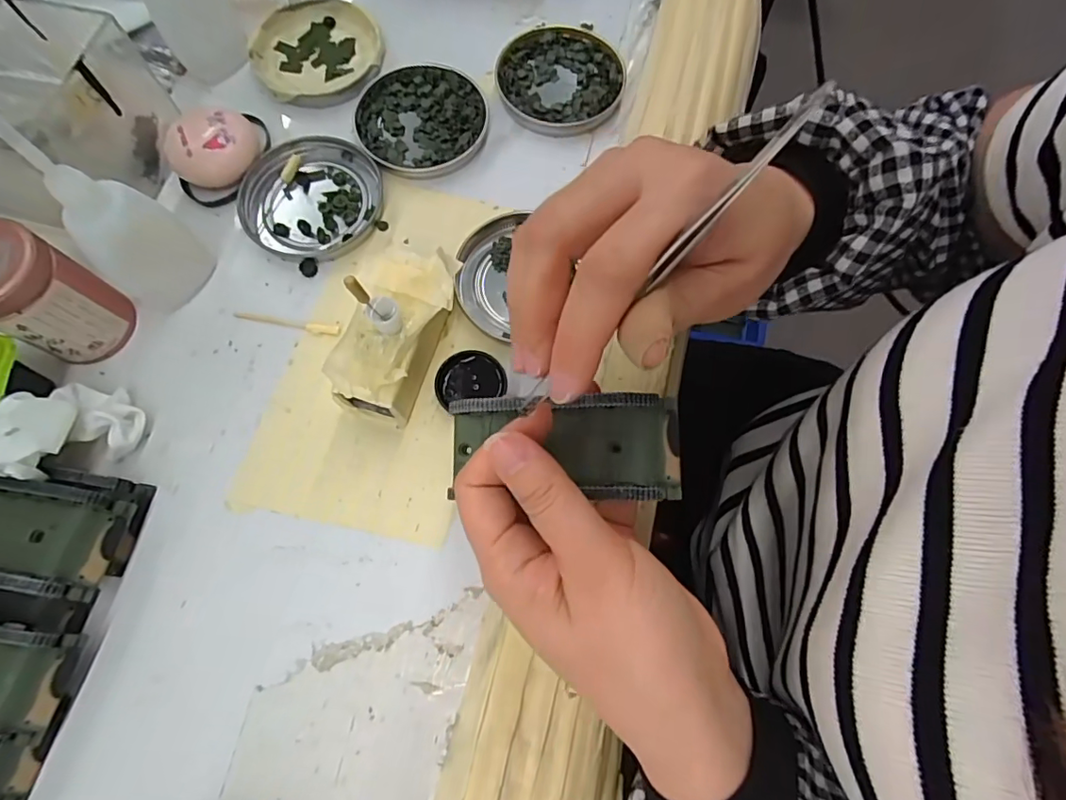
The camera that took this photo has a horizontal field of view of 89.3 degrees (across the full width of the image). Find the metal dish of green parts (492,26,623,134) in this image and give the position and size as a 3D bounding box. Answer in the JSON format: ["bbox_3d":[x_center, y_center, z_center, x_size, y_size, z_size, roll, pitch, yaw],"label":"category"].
[{"bbox_3d":[0.016,-0.201,0.336,0.077,0.009,0.079,0,72,-1],"label":"metal dish of green parts"}]

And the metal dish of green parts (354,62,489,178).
[{"bbox_3d":[-0.067,-0.169,0.326,0.076,0.010,0.076,0,72,-1],"label":"metal dish of green parts"}]

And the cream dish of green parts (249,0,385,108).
[{"bbox_3d":[-0.136,-0.220,0.342,0.079,0.010,0.078,-7,73,-4],"label":"cream dish of green parts"}]

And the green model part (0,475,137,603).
[{"bbox_3d":[-0.233,0.055,0.240,0.094,0.036,0.049,10,72,2],"label":"green model part"}]

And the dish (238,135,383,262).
[{"bbox_3d":[-0.127,-0.116,0.309,0.073,0.009,0.076,0,72,-1],"label":"dish"}]

